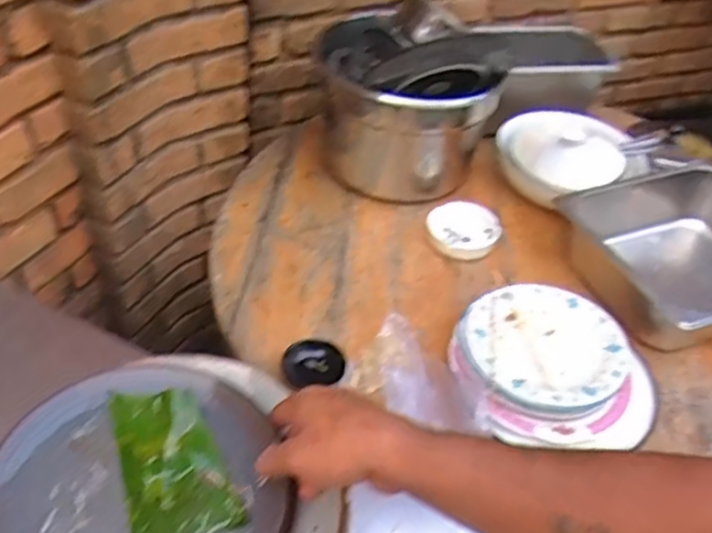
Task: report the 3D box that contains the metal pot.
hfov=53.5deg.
[{"bbox_3d":[0.067,-0.253,1.105,0.248,0.223,0.232,4,41,-4],"label":"metal pot"}]

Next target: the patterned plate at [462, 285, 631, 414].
[{"bbox_3d":[0.219,0.091,0.826,0.177,0.016,0.180,-1,48,1],"label":"patterned plate"}]

